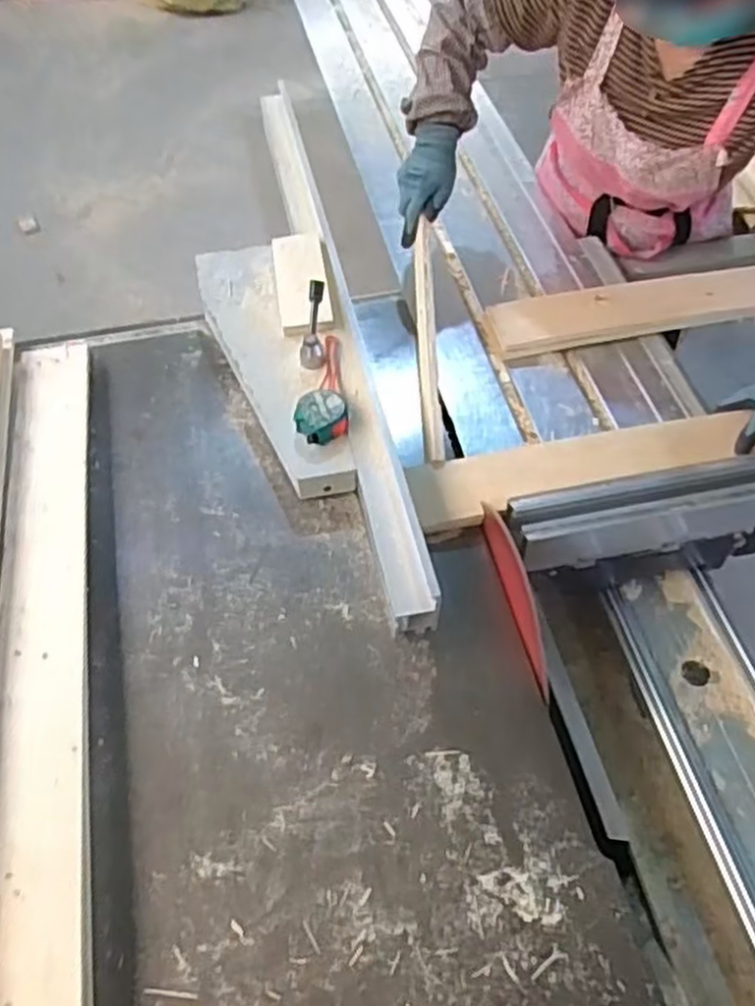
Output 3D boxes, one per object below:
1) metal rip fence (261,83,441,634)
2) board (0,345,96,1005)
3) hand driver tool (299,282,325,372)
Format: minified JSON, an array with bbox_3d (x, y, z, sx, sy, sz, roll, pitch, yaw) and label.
[{"bbox_3d":[-0.068,-0.277,1.091,0.053,0.099,0.979,-11,55,-7],"label":"metal rip fence"},{"bbox_3d":[-0.335,0.165,0.777,0.089,0.046,0.901,-5,51,-15],"label":"board"},{"bbox_3d":[-0.083,-0.236,1.025,0.030,0.033,0.123,3,81,3],"label":"hand driver tool"}]

